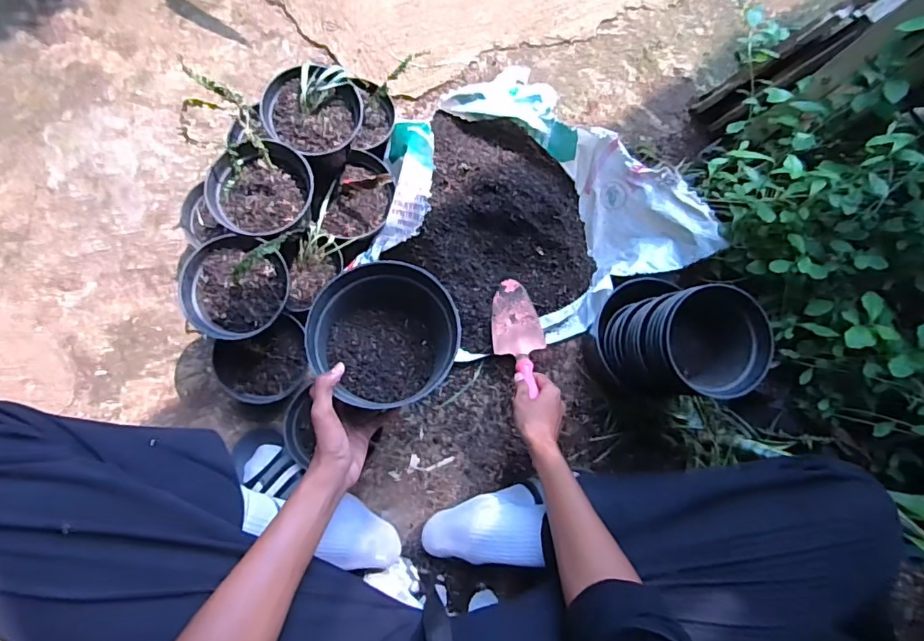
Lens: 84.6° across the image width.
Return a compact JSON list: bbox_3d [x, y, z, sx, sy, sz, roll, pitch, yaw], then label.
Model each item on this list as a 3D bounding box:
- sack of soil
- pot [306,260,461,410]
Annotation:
[{"bbox_3d":[0.080,-0.151,0.820,0.444,0.137,0.459,-43,90,-9],"label":"sack of soil"},{"bbox_3d":[-0.098,0.019,0.651,0.164,0.135,0.161,1,84,-7],"label":"pot"}]

